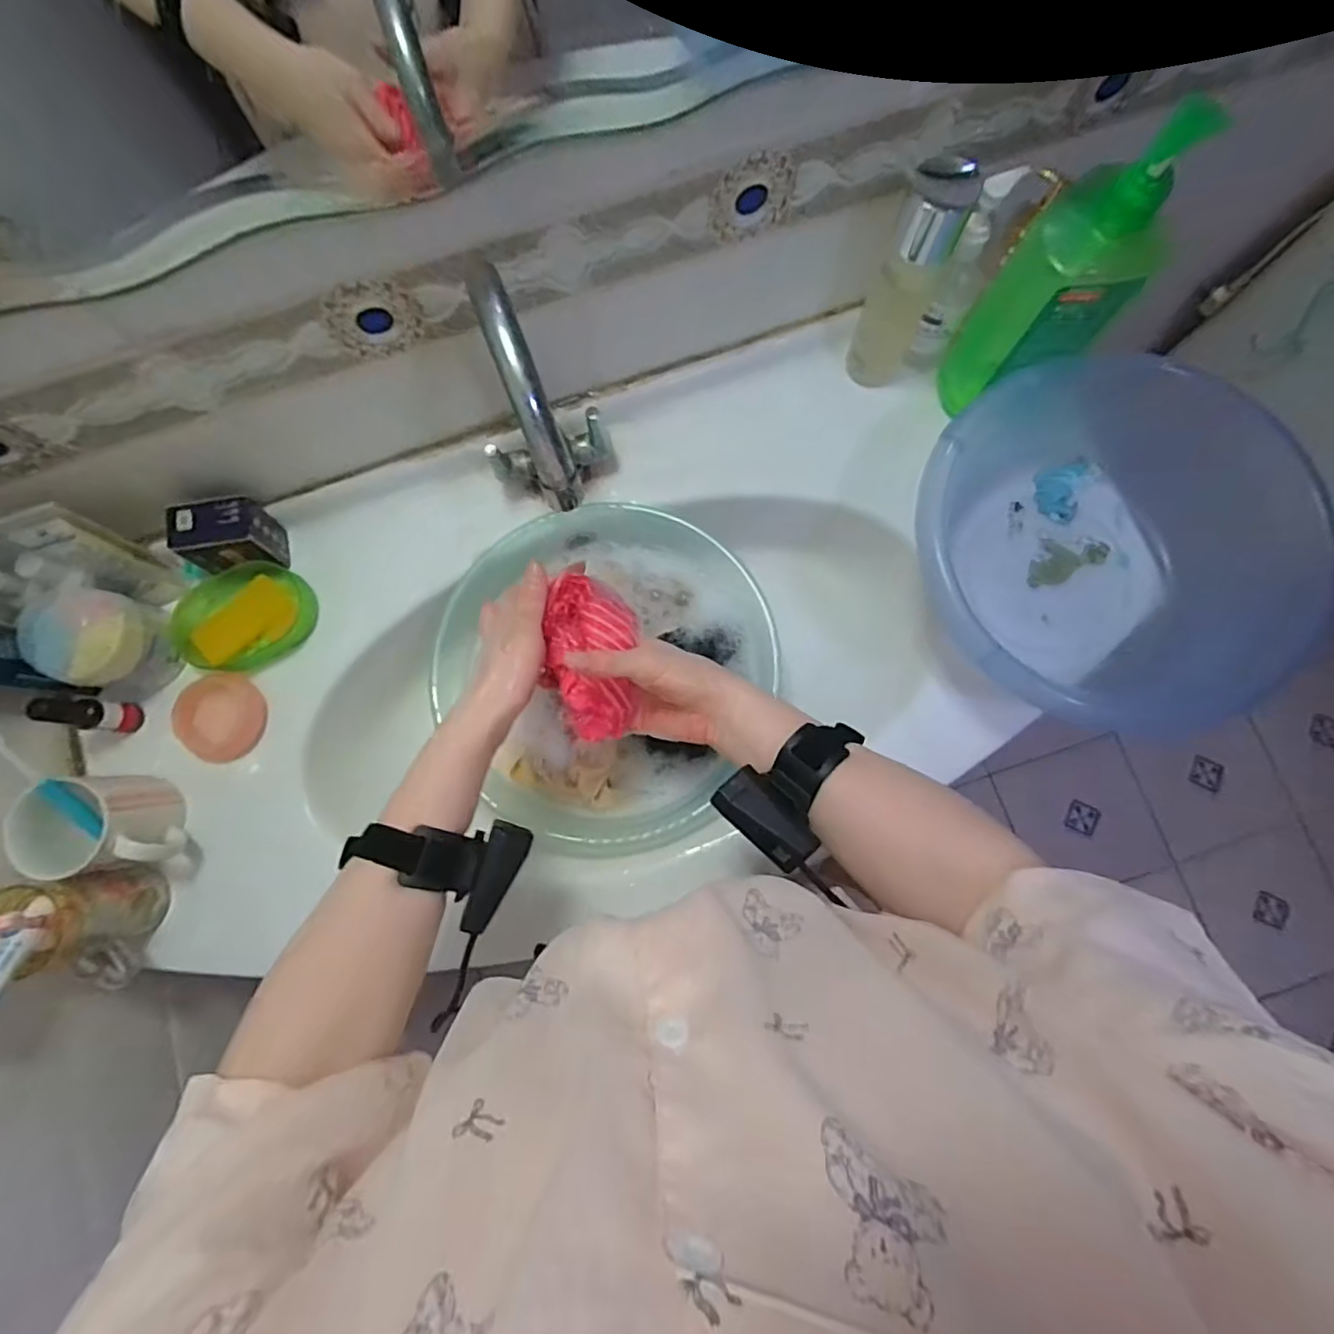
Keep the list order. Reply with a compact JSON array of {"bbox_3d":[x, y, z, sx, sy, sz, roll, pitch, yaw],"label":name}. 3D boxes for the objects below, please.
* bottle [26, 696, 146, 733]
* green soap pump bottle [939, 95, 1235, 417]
[{"bbox_3d":[-0.515,0.042,0.547,0.029,0.083,0.026,3,79,2],"label":"bottle"},{"bbox_3d":[0.308,-0.297,0.484,0.072,0.245,0.073,-7,79,0],"label":"green soap pump bottle"}]

